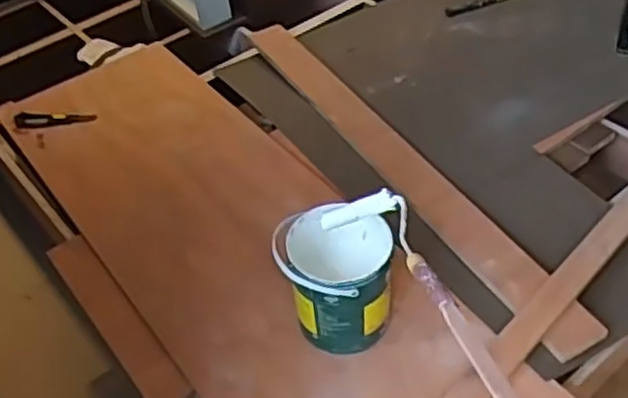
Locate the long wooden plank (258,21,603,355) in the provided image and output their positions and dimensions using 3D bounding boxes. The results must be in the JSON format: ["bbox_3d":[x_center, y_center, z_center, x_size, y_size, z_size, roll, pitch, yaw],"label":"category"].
[{"bbox_3d":[0.165,-0.107,1.582,0.125,0.034,1.174,-21,48,-20],"label":"long wooden plank"}]

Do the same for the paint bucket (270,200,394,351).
[{"bbox_3d":[0.042,0.132,1.203,0.182,0.174,0.194,-3,45,3],"label":"paint bucket"}]

